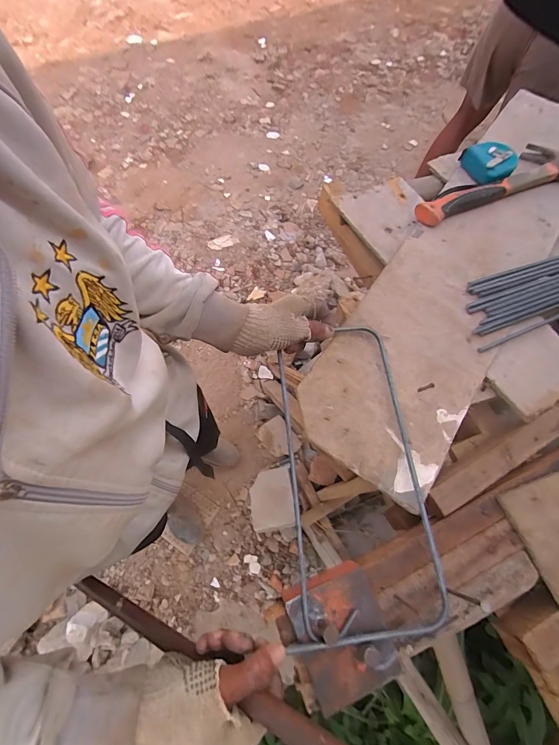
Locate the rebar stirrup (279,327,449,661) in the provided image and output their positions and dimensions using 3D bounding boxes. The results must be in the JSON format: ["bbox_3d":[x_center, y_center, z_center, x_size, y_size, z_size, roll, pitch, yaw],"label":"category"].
[{"bbox_3d":[0.087,0.103,0.400,0.166,0.023,0.363,0,66,-4],"label":"rebar stirrup"}]

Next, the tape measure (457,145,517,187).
[{"bbox_3d":[0.368,-0.373,0.597,0.090,0.035,0.066,32,68,10],"label":"tape measure"}]

